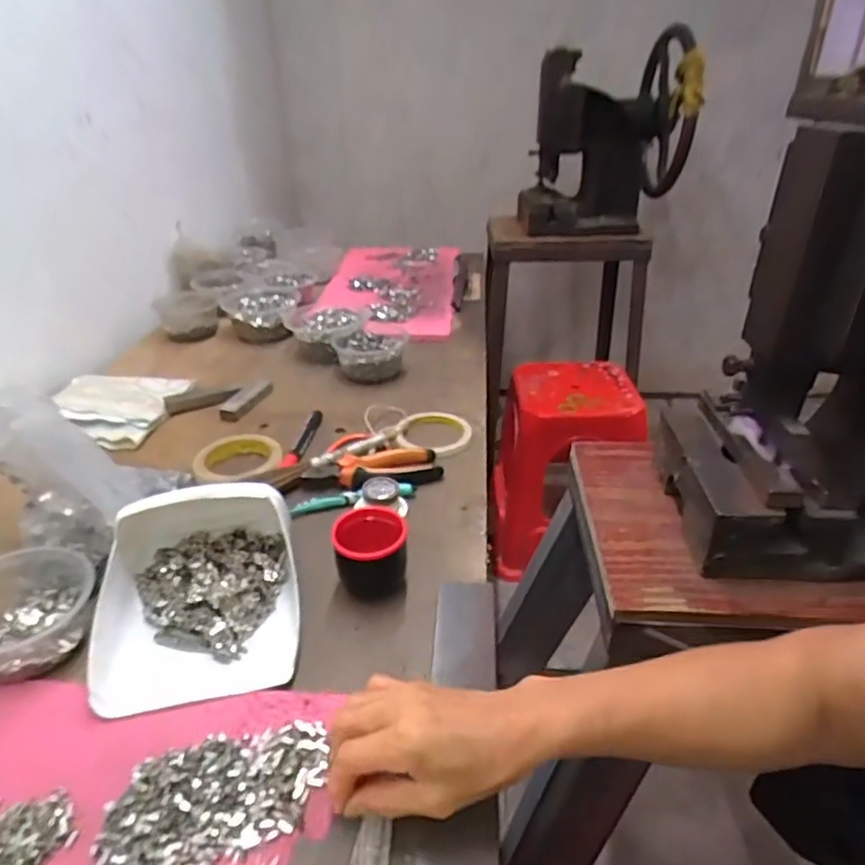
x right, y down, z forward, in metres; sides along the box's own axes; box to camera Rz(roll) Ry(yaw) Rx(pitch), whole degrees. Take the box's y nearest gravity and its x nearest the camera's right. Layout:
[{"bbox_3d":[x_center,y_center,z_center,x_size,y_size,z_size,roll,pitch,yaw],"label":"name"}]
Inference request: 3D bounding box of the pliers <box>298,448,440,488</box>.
[{"bbox_3d":[-0.065,0.043,0.686,0.148,0.019,0.067,-11,32,-15],"label":"pliers"}]

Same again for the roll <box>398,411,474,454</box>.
[{"bbox_3d":[0.003,-0.003,0.771,0.092,0.012,0.104,3,31,9],"label":"roll"}]

